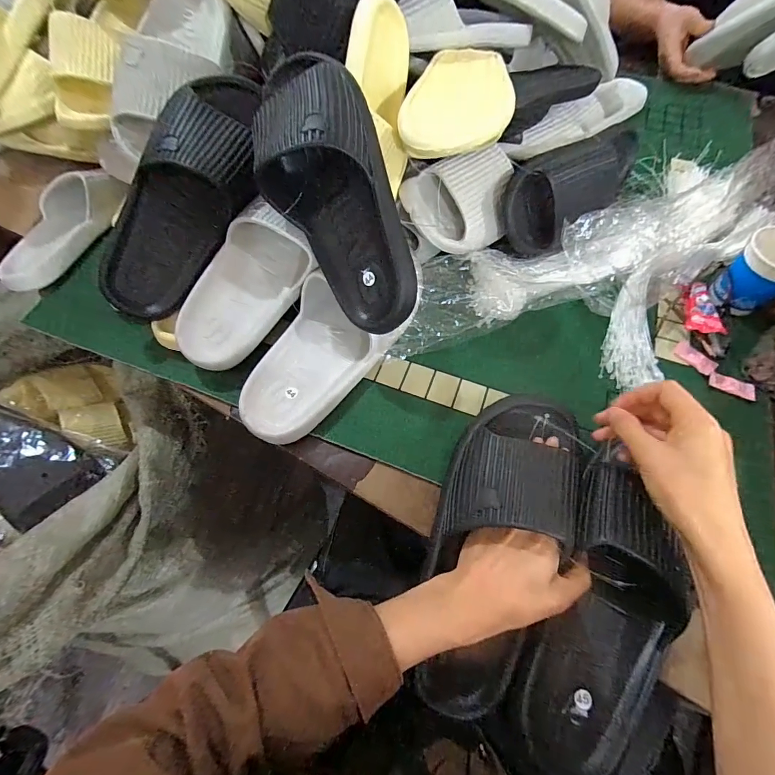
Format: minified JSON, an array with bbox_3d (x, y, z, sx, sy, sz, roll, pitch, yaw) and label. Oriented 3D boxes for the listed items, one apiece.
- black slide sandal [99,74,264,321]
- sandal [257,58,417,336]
[{"bbox_3d":[-0.217,-0.195,0.407,0.103,0.068,0.268,37,102,18],"label":"black slide sandal"},{"bbox_3d":[-0.049,-0.177,0.362,0.113,0.077,0.262,-25,95,-11],"label":"sandal"}]

